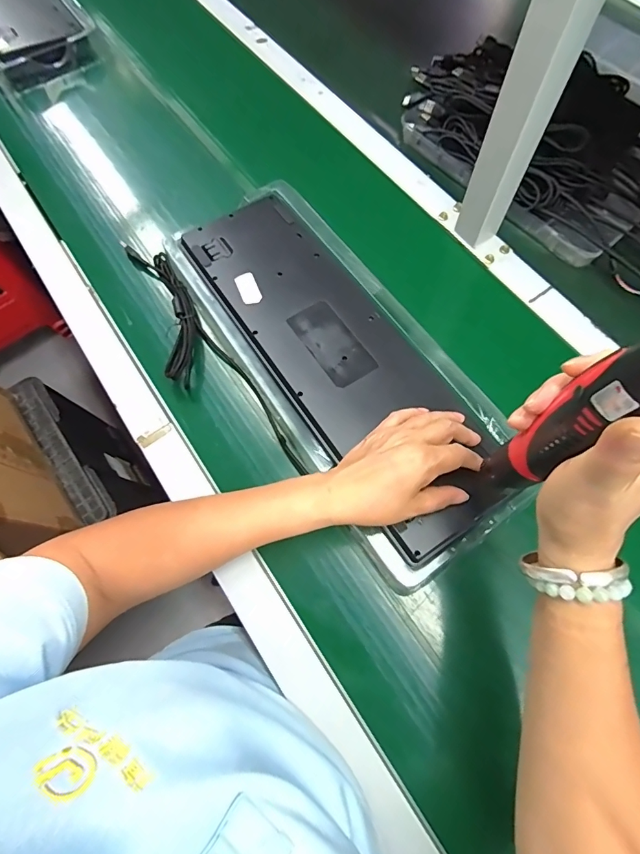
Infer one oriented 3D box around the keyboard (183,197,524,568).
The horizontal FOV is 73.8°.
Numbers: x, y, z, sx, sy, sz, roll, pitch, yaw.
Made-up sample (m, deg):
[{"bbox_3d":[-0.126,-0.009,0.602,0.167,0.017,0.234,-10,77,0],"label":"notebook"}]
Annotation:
[{"bbox_3d":[0.015,-0.079,0.440,0.135,0.025,0.437,-32,72,-11],"label":"keyboard"}]

